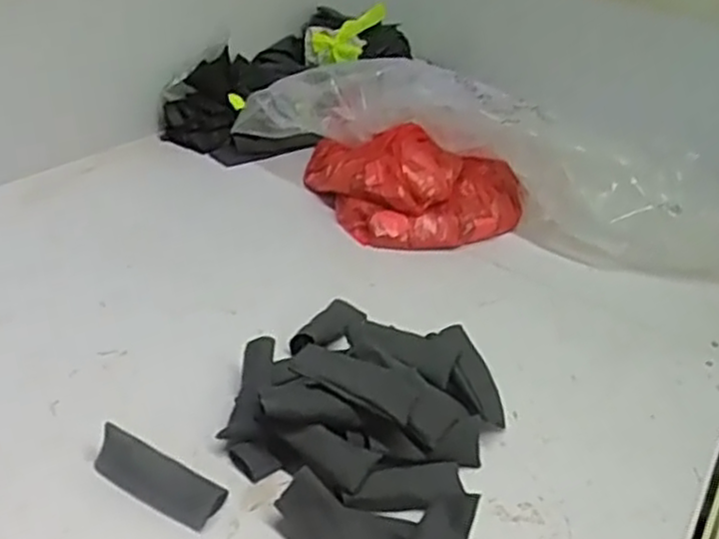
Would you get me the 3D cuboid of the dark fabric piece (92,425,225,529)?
[{"bbox_3d":[-0.153,0.154,0.573,0.100,0.033,0.036,19,34,18],"label":"dark fabric piece"}]

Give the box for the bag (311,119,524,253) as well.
[{"bbox_3d":[0.075,-0.126,1.020,0.267,0.079,0.217,0,33,-12],"label":"bag"}]

